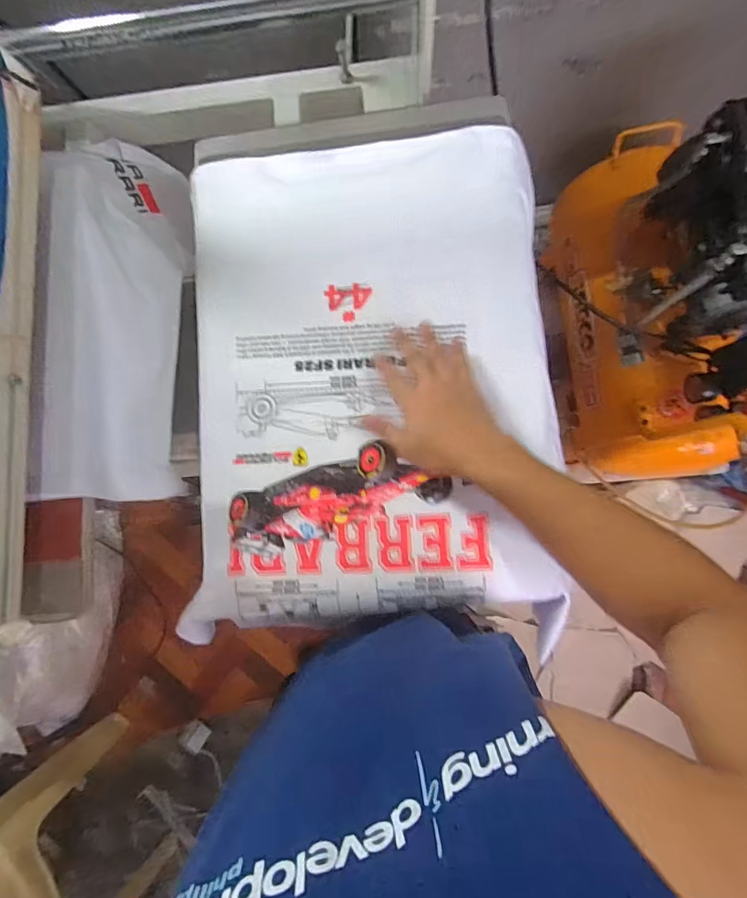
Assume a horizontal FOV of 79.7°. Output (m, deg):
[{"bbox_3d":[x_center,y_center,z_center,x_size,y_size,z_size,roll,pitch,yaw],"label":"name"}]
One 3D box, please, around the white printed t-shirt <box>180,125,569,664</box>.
[{"bbox_3d":[-0.006,-0.084,0.505,0.405,0.041,0.559,-1,81,5],"label":"white printed t-shirt"}]

